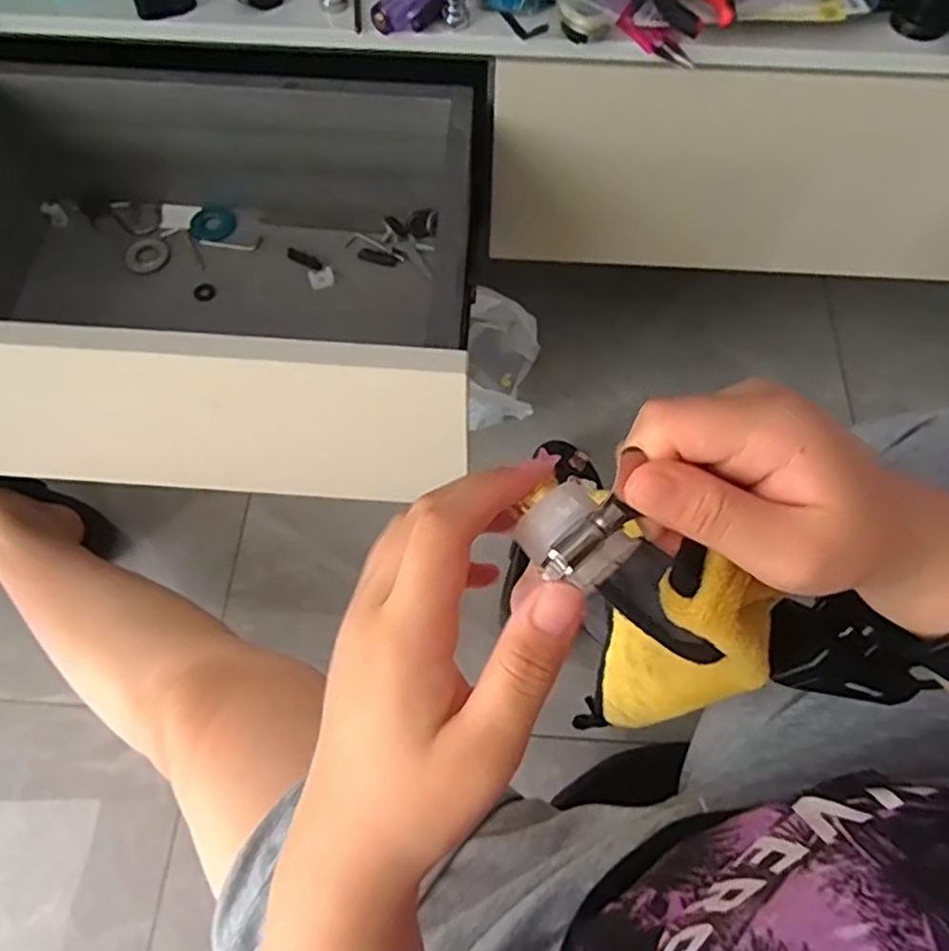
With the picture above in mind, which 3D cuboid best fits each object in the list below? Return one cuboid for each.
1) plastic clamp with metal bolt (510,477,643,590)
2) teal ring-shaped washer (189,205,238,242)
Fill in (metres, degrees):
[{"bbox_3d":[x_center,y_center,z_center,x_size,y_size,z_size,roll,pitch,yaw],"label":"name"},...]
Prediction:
[{"bbox_3d":[0.030,0.017,0.211,0.031,0.024,0.039,-37,70,-16],"label":"plastic clamp with metal bolt"},{"bbox_3d":[-0.270,-0.258,0.688,0.041,0.011,0.049,27,68,12],"label":"teal ring-shaped washer"}]

